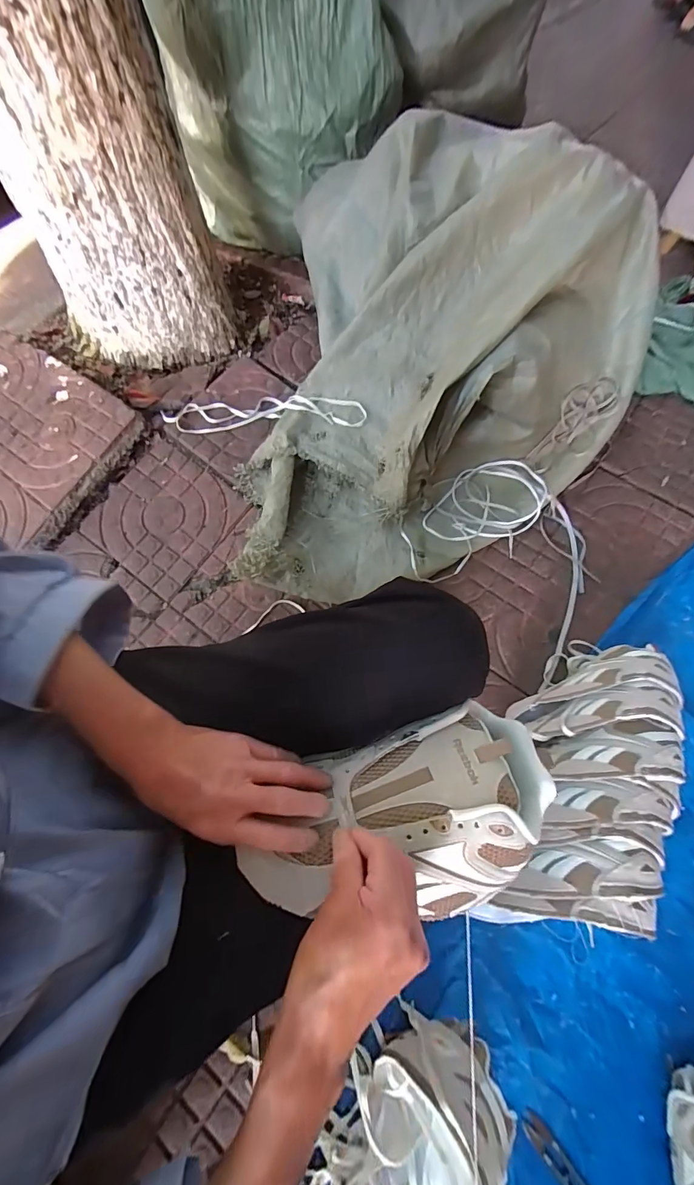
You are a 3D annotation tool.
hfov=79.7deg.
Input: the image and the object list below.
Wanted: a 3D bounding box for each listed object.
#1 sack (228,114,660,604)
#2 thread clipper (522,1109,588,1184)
[{"bbox_3d":[0.165,-0.398,0.752,0.728,0.360,0.788,3,66,0],"label":"sack"},{"bbox_3d":[0.254,0.678,0.495,0.022,0.005,0.101,-33,65,-31],"label":"thread clipper"}]

